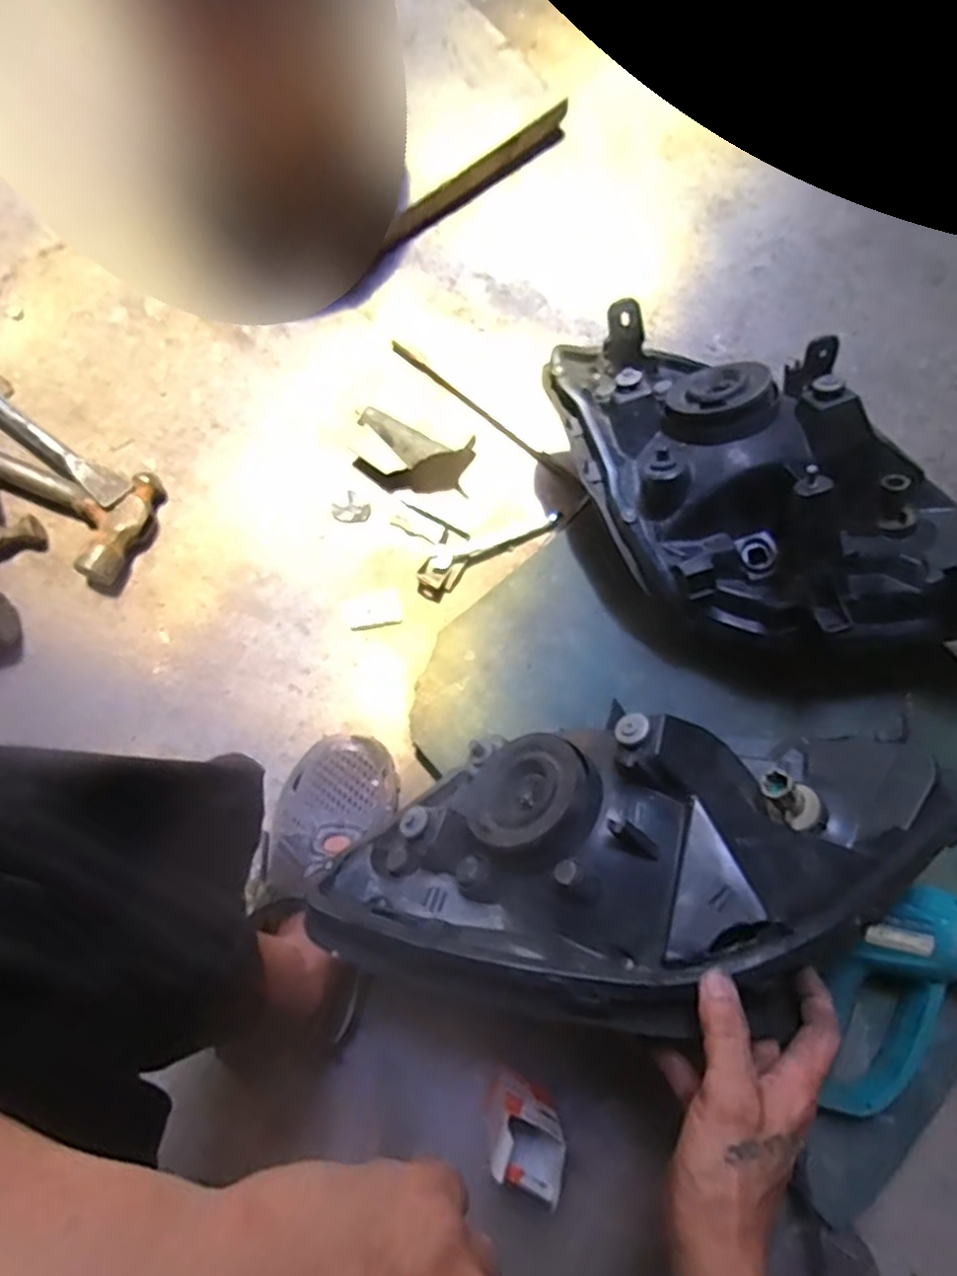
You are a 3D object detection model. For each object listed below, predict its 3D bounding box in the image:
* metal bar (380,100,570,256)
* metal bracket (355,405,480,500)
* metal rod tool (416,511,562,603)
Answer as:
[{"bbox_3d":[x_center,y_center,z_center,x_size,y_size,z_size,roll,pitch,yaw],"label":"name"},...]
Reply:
[{"bbox_3d":[0.002,-0.563,0.833,0.293,0.044,0.014,-42,80,-11],"label":"metal bar"},{"bbox_3d":[-0.072,-0.197,0.737,0.123,0.043,0.071,13,76,2],"label":"metal bracket"},{"bbox_3d":[0.008,-0.099,0.729,0.169,0.020,0.044,-33,79,-9],"label":"metal rod tool"}]

